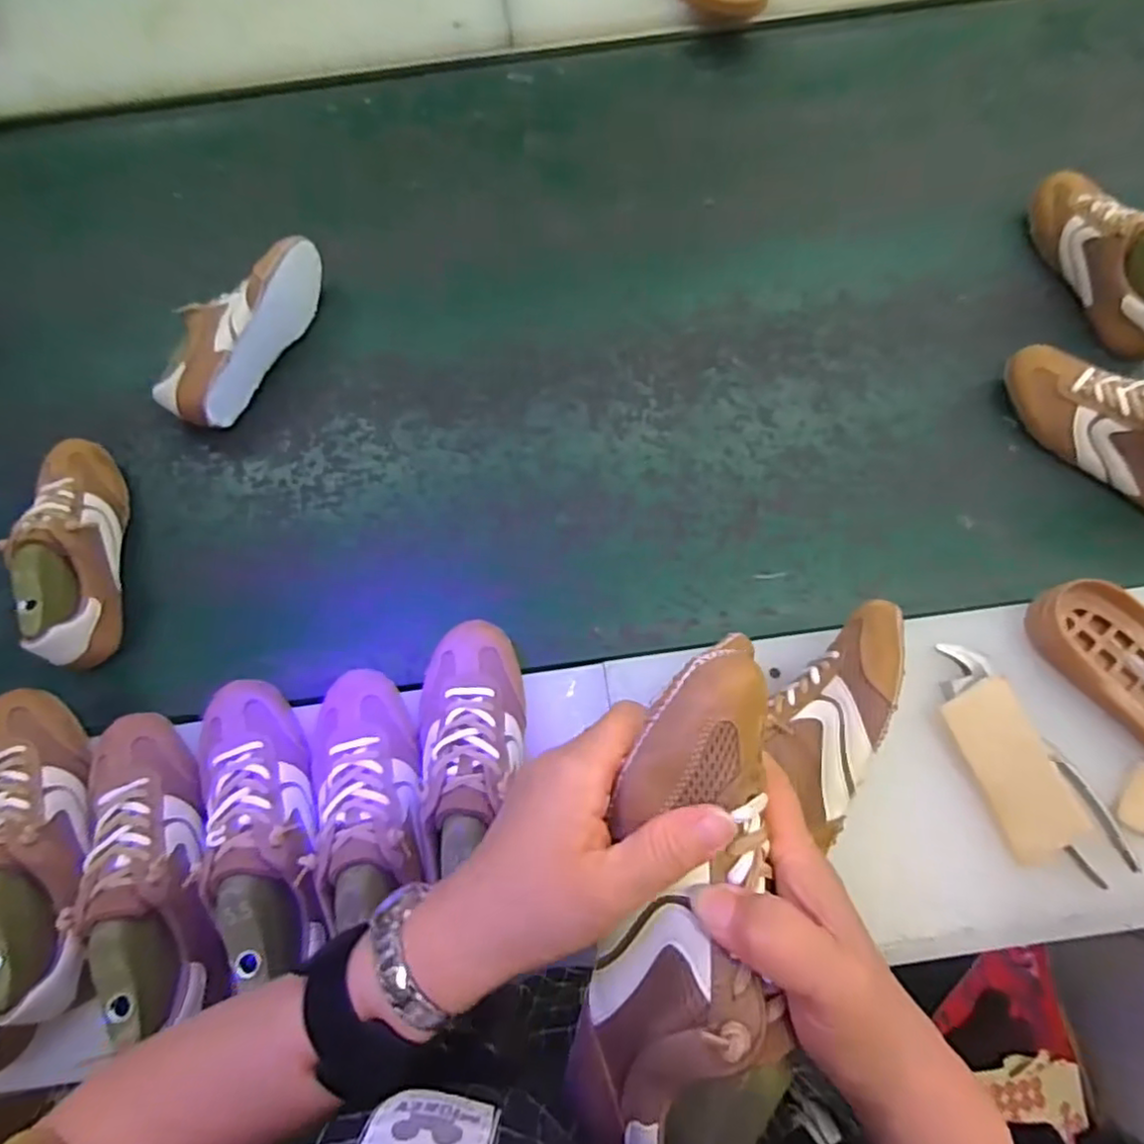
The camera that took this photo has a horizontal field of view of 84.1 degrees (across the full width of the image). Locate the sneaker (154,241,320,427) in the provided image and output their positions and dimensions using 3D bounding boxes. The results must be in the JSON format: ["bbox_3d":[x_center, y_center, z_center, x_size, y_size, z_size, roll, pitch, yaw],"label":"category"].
[{"bbox_3d":[-0.355,-0.262,0.682,0.084,0.085,0.228,25,71,7],"label":"sneaker"}]

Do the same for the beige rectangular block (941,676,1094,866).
[{"bbox_3d":[0.335,0.149,0.484,0.057,0.015,0.123,-30,73,19],"label":"beige rectangular block"}]

